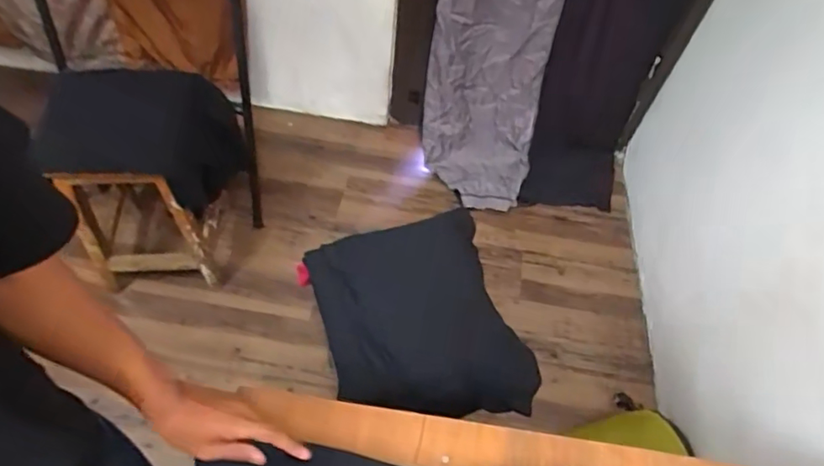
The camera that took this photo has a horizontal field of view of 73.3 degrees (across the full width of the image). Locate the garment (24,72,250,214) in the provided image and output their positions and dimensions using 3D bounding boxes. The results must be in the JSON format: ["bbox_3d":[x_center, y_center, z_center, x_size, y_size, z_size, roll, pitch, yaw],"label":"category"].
[{"bbox_3d":[-0.768,-0.299,1.574,0.582,0.365,0.090,16,27,2],"label":"garment"}]

